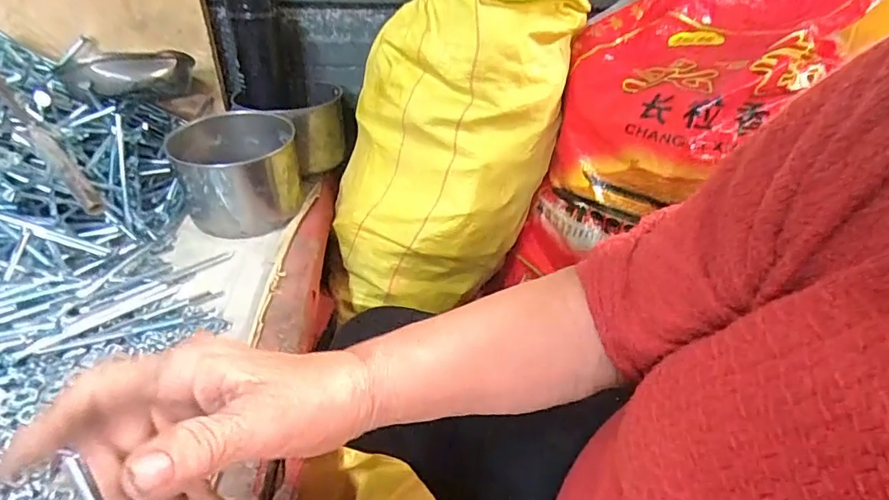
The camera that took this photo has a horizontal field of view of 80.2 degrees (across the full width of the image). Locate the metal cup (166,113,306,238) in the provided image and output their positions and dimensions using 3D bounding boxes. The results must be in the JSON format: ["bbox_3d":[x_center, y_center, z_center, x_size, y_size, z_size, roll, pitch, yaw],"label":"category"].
[{"bbox_3d":[-0.235,-0.088,0.609,0.120,0.104,0.120,1,34,0],"label":"metal cup"}]

